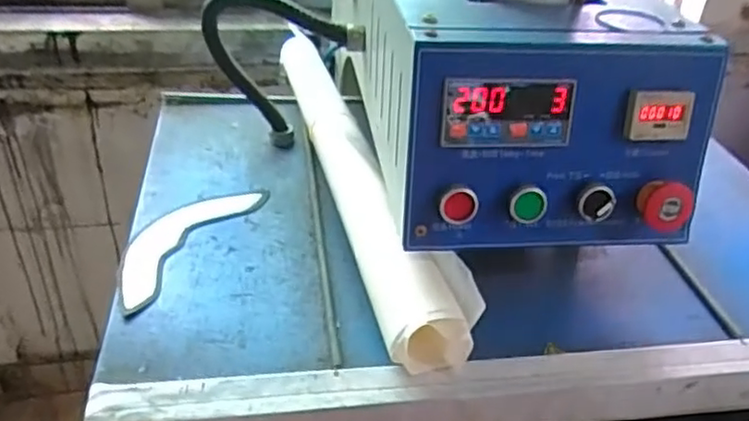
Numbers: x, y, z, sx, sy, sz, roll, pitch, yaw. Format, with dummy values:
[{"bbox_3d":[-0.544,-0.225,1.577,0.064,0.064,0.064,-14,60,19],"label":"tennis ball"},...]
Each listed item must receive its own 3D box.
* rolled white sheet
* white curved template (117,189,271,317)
[{"bbox_3d":[-0.020,-0.048,0.694,0.077,0.058,0.530,-7,38,-15],"label":"rolled white sheet"},{"bbox_3d":[-0.184,0.022,0.623,0.071,0.005,0.197,19,39,19],"label":"white curved template"}]

